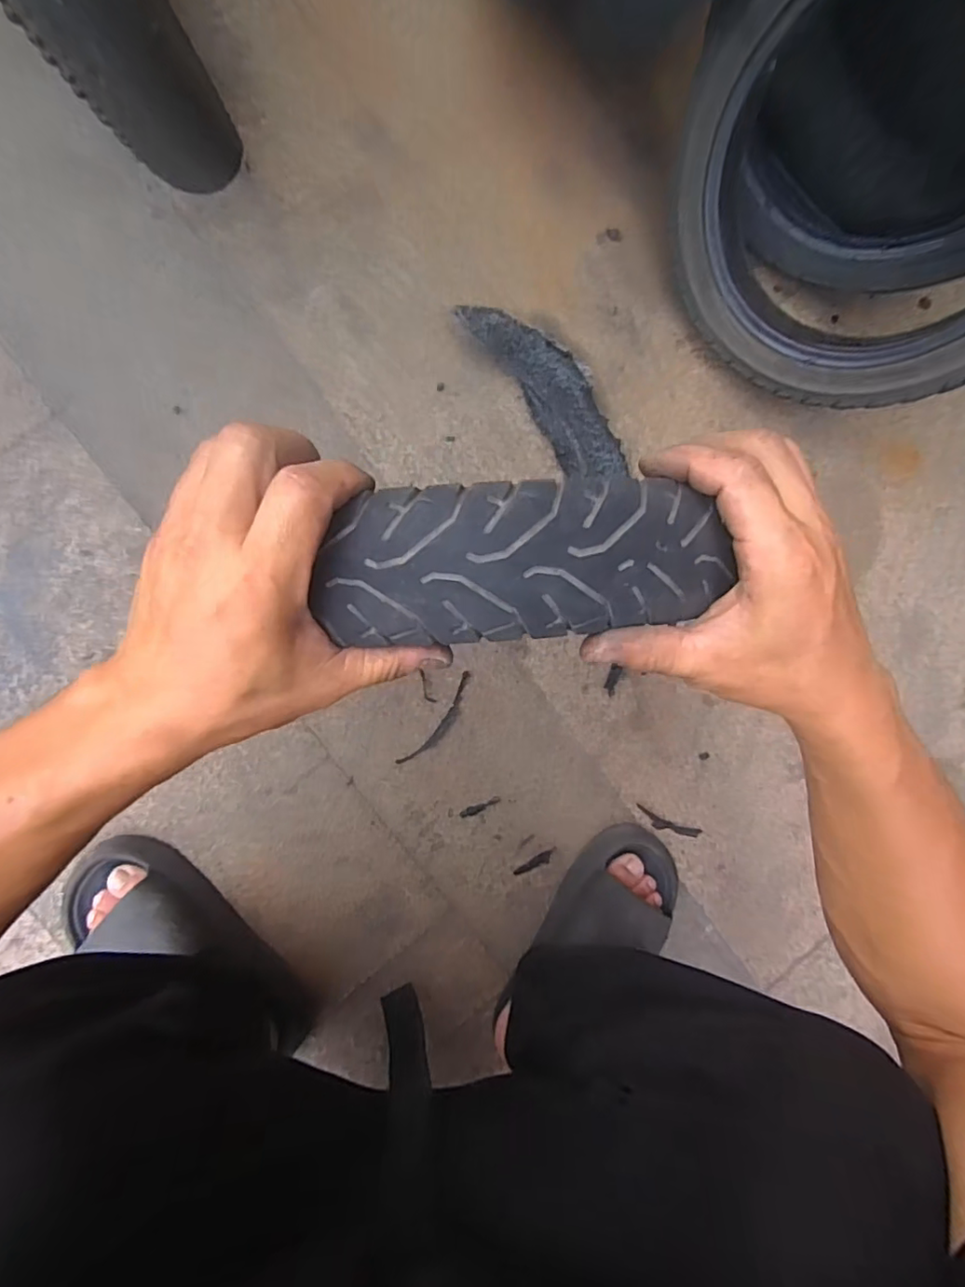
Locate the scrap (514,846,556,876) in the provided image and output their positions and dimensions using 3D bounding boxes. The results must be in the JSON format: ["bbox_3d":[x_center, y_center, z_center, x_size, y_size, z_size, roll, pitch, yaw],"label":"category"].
[{"bbox_3d":[0.056,0.227,0.609,0.049,0.004,0.013,-23,95,-6],"label":"scrap"}]

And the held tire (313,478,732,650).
[{"bbox_3d":[0.020,-0.033,0.237,0.167,0.026,0.060,-5,92,-7],"label":"held tire"}]

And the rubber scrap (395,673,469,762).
[{"bbox_3d":[-0.042,0.079,0.586,0.021,0.004,0.113,37,87,-7],"label":"rubber scrap"}]

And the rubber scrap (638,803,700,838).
[{"bbox_3d":[0.196,0.192,0.626,0.077,0.004,0.016,23,89,-7],"label":"rubber scrap"}]

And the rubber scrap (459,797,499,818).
[{"bbox_3d":[-0.002,0.167,0.596,0.043,0.004,0.010,-20,94,-6],"label":"rubber scrap"}]

